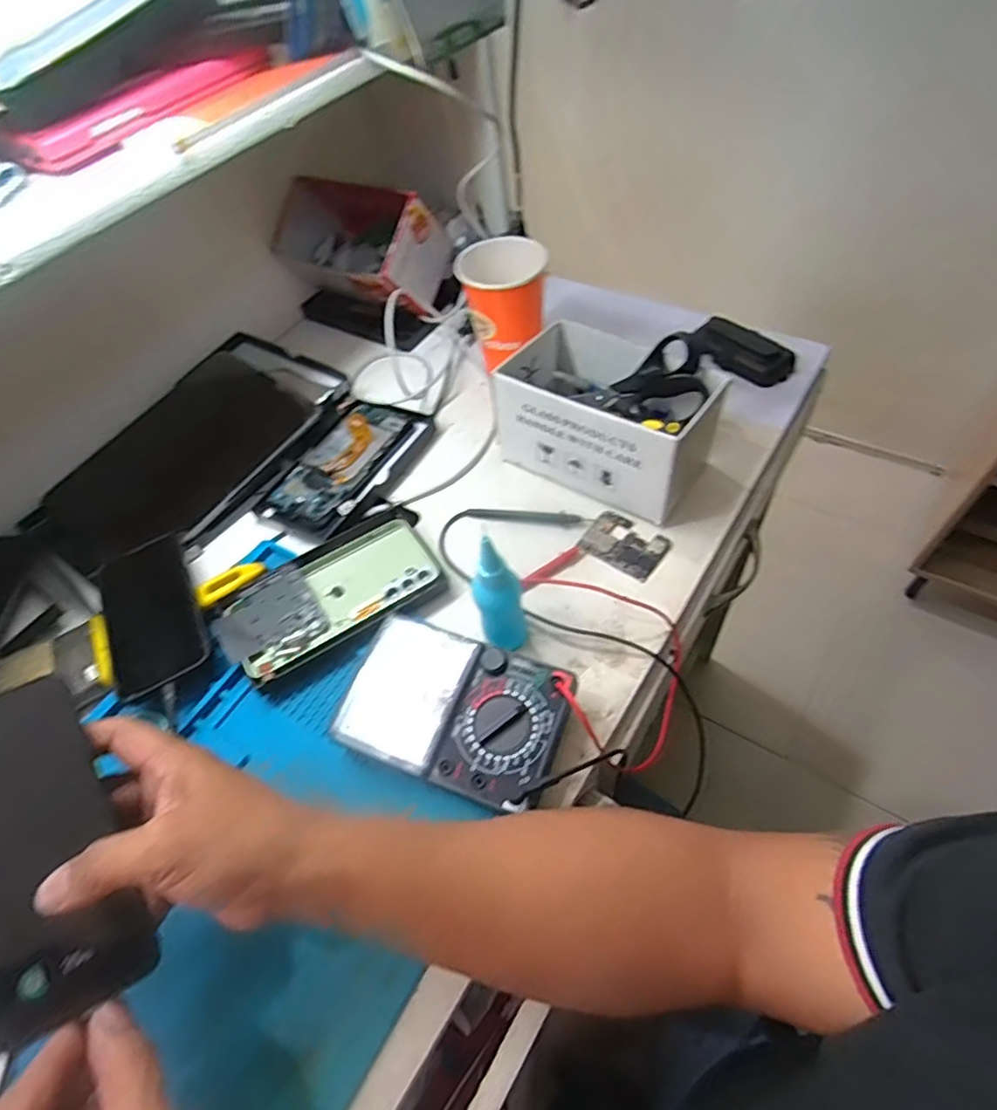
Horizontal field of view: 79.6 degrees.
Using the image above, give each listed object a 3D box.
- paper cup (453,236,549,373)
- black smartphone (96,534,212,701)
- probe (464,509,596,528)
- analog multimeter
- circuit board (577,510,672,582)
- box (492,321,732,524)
[{"bbox_3d":[0.005,-0.253,0.604,0.082,0.104,0.081,-6,54,4],"label":"paper cup"},{"bbox_3d":[-0.286,0.046,0.491,0.076,0.008,0.141,-31,57,-8],"label":"black smartphone"},{"bbox_3d":[0.026,-0.034,0.538,0.115,0.018,0.012,5,56,12],"label":"probe"},{"bbox_3d":[-0.031,0.112,0.418,0.150,0.040,0.101,16,59,19],"label":"analog multimeter"},{"bbox_3d":[0.108,-0.010,0.514,0.066,0.005,0.048,31,64,26],"label":"circuit board"},{"bbox_3d":[0.095,-0.125,0.536,0.179,0.092,0.110,30,64,25],"label":"box"}]

